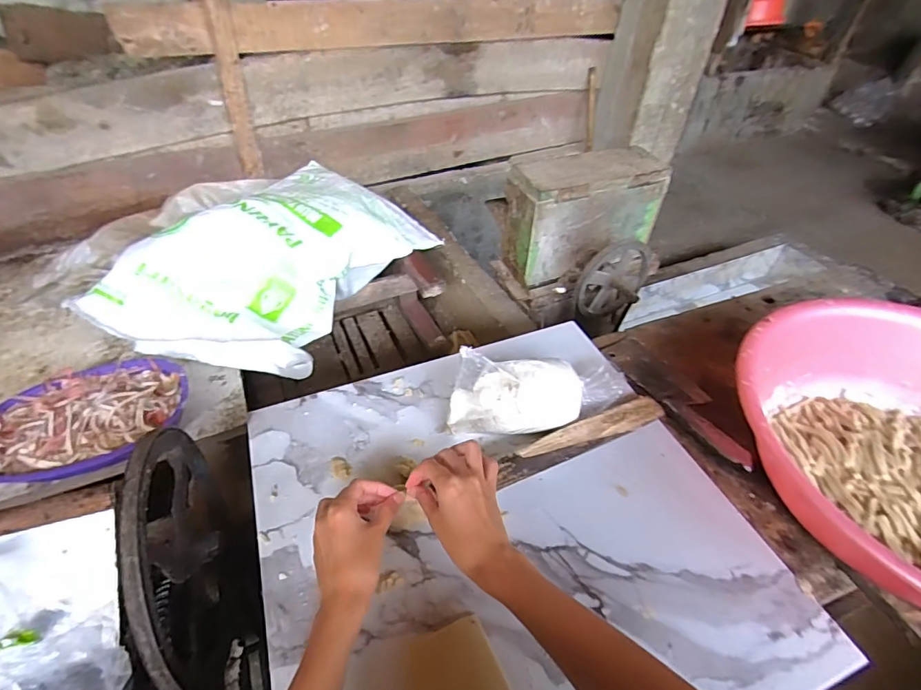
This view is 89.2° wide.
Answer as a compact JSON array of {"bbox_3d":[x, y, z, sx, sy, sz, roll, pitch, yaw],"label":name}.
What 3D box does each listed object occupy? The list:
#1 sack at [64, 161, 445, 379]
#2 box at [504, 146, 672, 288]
[{"bbox_3d":[-0.386,-0.196,1.036,0.409,0.191,0.662,21,46,17],"label":"sack"},{"bbox_3d":[0.280,-0.307,1.075,0.338,0.214,0.144,-17,48,-21],"label":"box"}]

